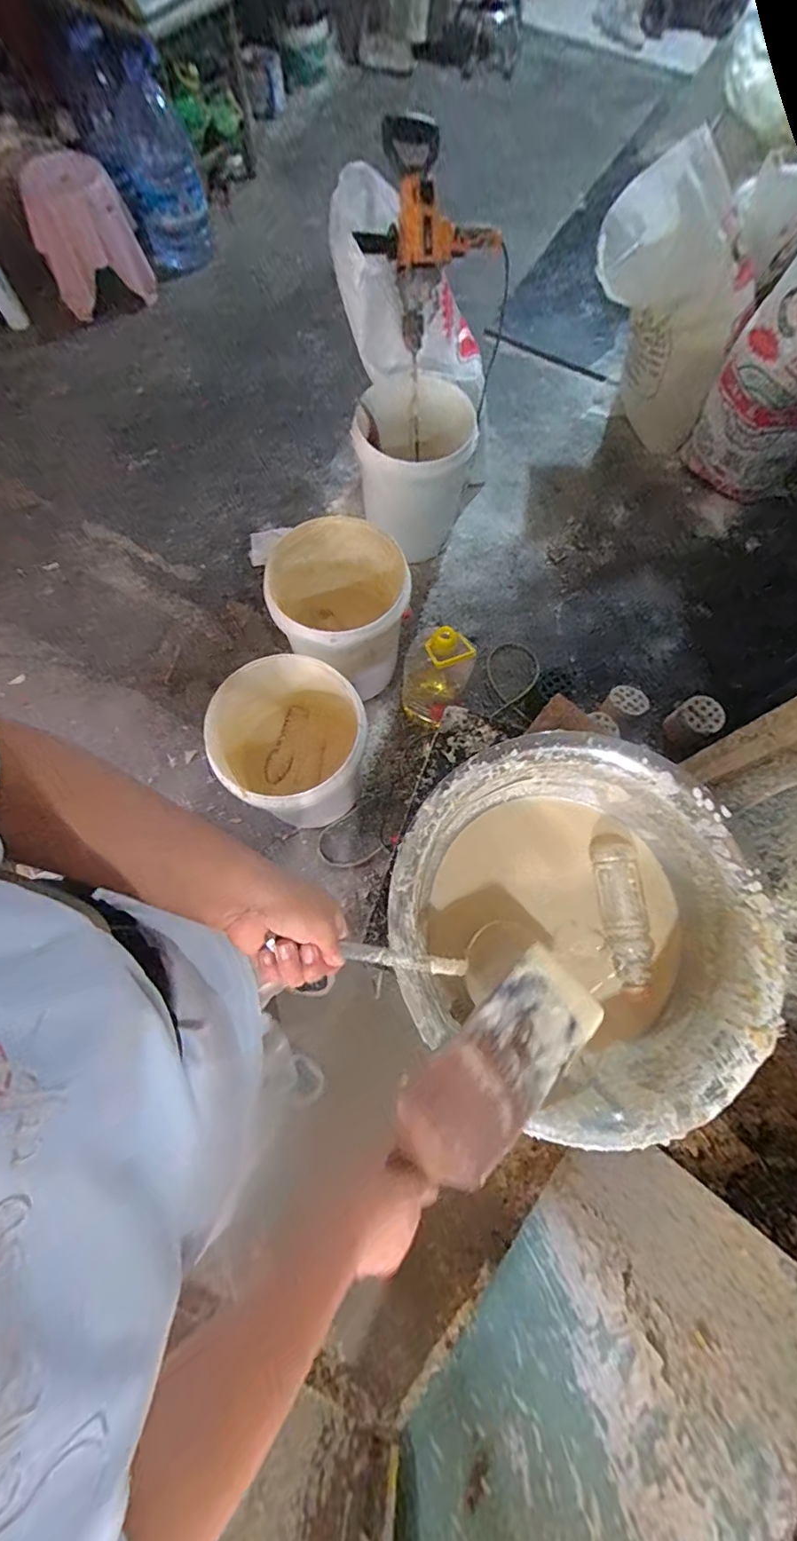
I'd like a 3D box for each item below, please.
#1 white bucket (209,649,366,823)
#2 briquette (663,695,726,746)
[{"bbox_3d":[-0.227,-0.043,1.136,0.300,0.338,0.315,0,73,-1],"label":"white bucket"},{"bbox_3d":[0.752,-0.125,1.301,0.101,0.107,0.097,0,73,-1],"label":"briquette"}]

